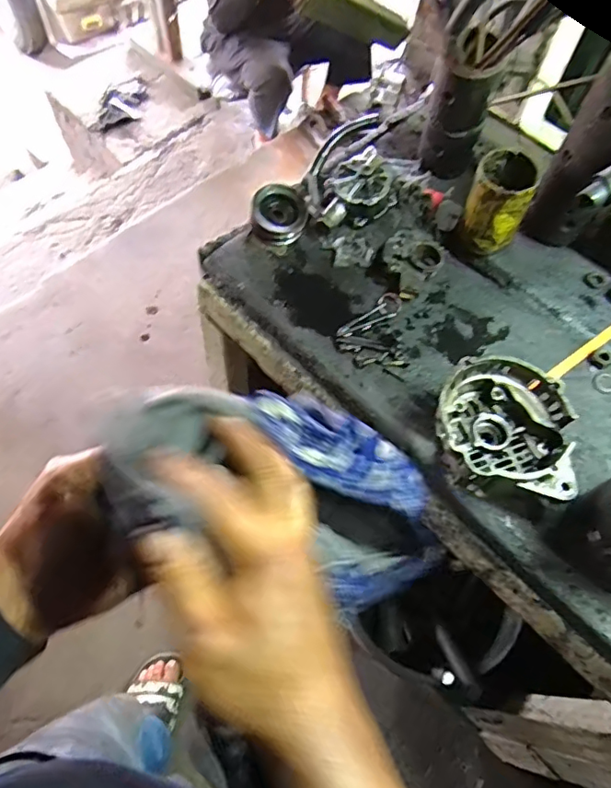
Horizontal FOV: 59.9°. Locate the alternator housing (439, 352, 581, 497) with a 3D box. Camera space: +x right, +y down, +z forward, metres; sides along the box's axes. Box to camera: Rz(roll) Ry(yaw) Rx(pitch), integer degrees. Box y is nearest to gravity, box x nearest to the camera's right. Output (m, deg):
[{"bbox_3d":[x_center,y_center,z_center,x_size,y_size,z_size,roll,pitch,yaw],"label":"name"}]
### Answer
[{"bbox_3d":[0.212,0.038,0.584,0.141,0.077,0.138,10,63,2],"label":"alternator housing"}]

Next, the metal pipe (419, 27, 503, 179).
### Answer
[{"bbox_3d":[0.206,-0.384,0.716,0.078,0.159,0.081,16,64,6],"label":"metal pipe"}]

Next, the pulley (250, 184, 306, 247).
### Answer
[{"bbox_3d":[-0.035,-0.246,0.726,0.075,0.031,0.078,0,90,-20],"label":"pulley"}]

